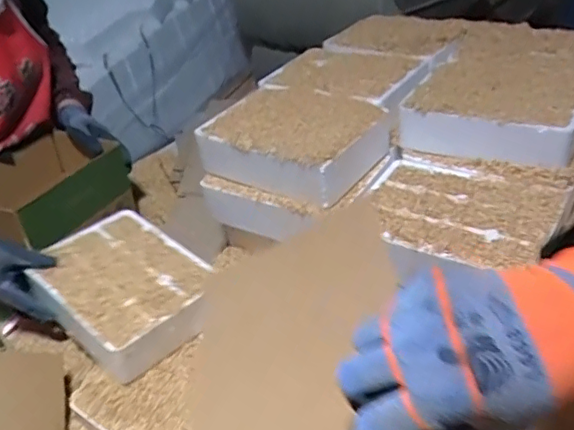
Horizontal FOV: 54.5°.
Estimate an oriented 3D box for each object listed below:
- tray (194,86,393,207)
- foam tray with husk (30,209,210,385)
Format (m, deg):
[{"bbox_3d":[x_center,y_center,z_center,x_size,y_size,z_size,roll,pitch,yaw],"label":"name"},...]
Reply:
[{"bbox_3d":[0.012,-0.114,0.848,0.226,0.079,0.188,19,43,31],"label":"tray"},{"bbox_3d":[-0.231,0.102,0.802,0.234,0.083,0.182,25,47,36],"label":"foam tray with husk"}]

